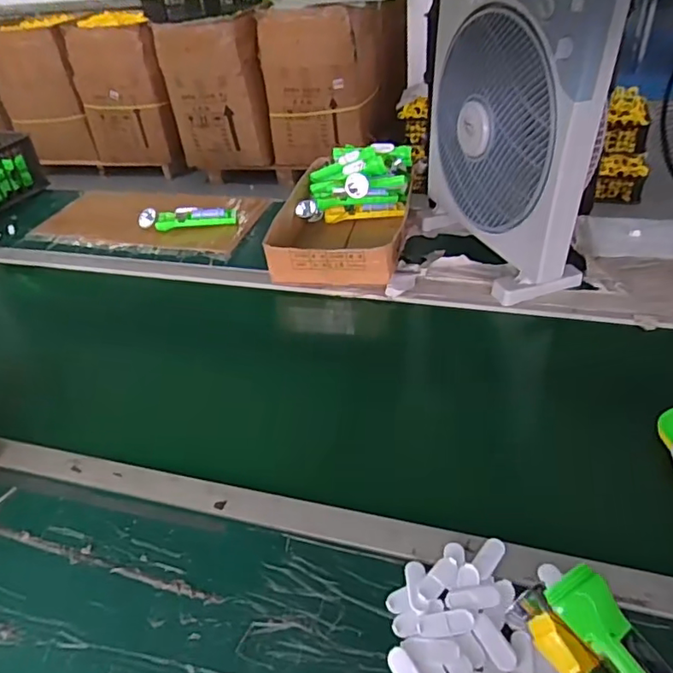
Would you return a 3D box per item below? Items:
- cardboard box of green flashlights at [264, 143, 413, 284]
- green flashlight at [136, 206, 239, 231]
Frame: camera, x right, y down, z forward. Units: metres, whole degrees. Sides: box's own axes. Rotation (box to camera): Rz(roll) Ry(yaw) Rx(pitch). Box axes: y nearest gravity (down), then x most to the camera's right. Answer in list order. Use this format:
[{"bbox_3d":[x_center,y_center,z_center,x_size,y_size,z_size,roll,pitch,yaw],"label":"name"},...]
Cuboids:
[{"bbox_3d":[0.017,-0.240,1.055,0.239,0.118,0.370,3,39,10],"label":"cardboard box of green flashlights"},{"bbox_3d":[-0.313,-0.251,1.163,0.206,0.027,0.049,0,39,6],"label":"green flashlight"}]

